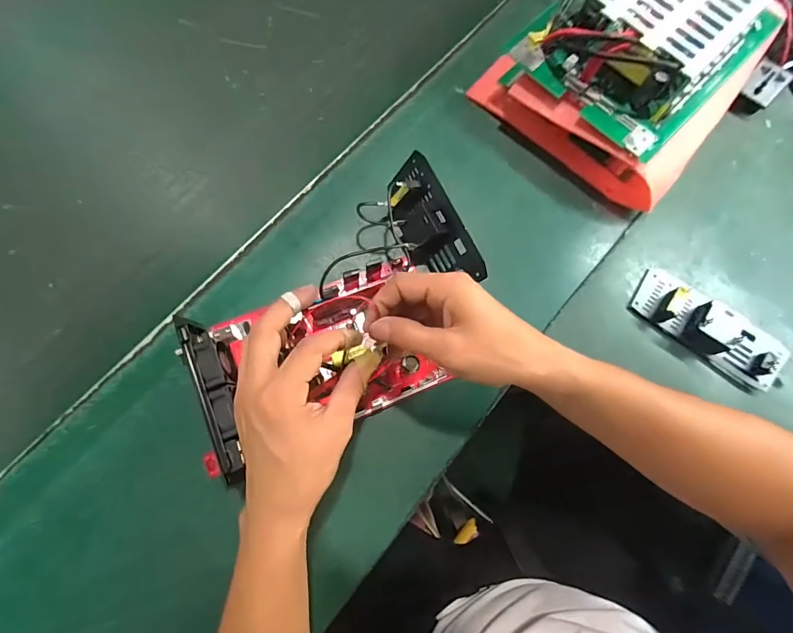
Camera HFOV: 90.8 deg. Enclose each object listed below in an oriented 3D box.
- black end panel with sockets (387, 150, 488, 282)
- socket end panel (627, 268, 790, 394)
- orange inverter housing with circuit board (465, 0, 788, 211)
[{"bbox_3d":[0.032,-0.088,0.375,0.054,0.033,0.135,-31,77,21],"label":"black end panel with sockets"},{"bbox_3d":[0.306,0.011,0.376,0.148,0.029,0.058,39,77,9],"label":"socket end panel"},{"bbox_3d":[0.249,-0.278,0.404,0.230,0.117,0.240,40,77,9],"label":"orange inverter housing with circuit board"}]

